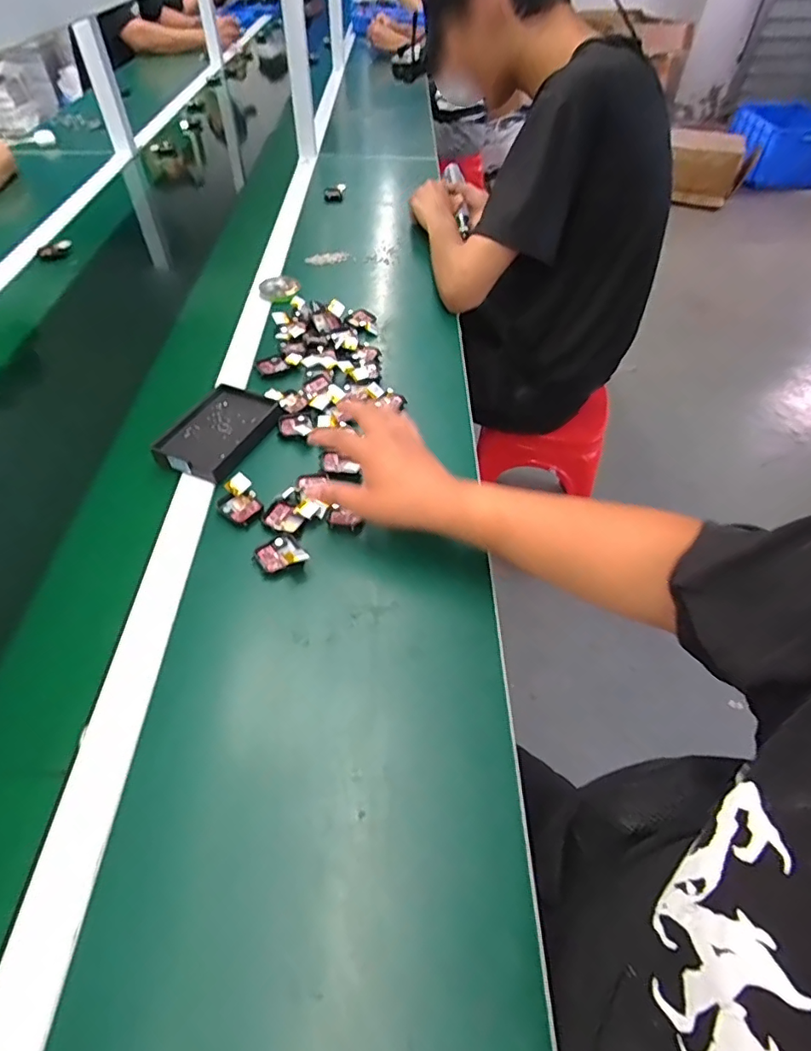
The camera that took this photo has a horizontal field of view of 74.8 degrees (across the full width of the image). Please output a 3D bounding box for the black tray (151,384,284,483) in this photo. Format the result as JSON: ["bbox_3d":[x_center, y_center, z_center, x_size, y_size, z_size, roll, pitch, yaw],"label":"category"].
[{"bbox_3d":[-0.223,-0.117,0.634,0.094,0.018,0.142,19,53,14],"label":"black tray"}]

